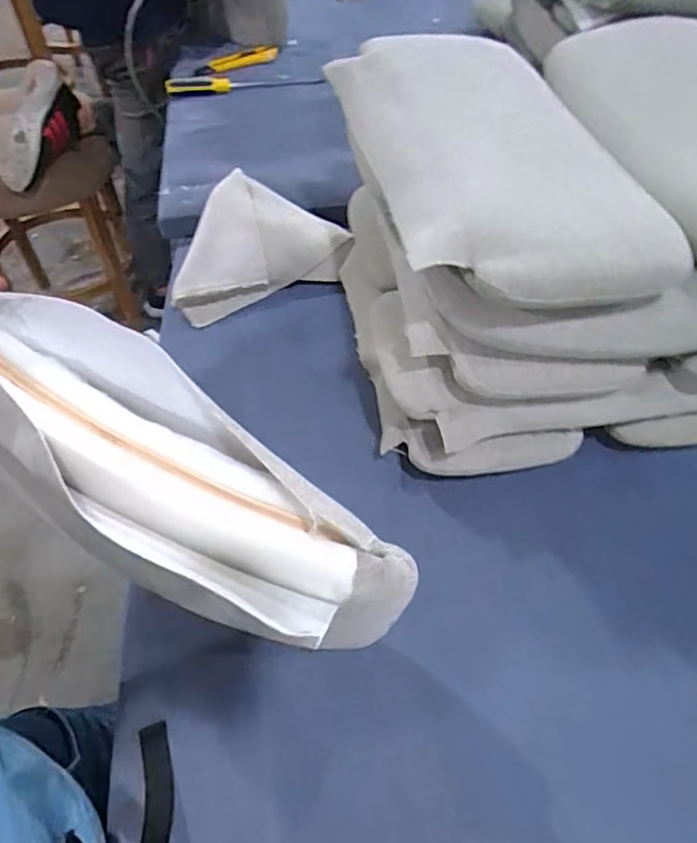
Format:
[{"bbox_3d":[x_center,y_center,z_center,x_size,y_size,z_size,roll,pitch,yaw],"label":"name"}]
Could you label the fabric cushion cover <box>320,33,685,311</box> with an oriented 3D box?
[{"bbox_3d":[0.124,-0.261,0.546,0.224,0.062,0.426,-11,54,-8],"label":"fabric cushion cover"}]

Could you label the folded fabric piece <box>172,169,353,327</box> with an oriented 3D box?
[{"bbox_3d":[-0.127,-0.252,0.835,0.241,0.111,0.193,-9,54,-6],"label":"folded fabric piece"}]

